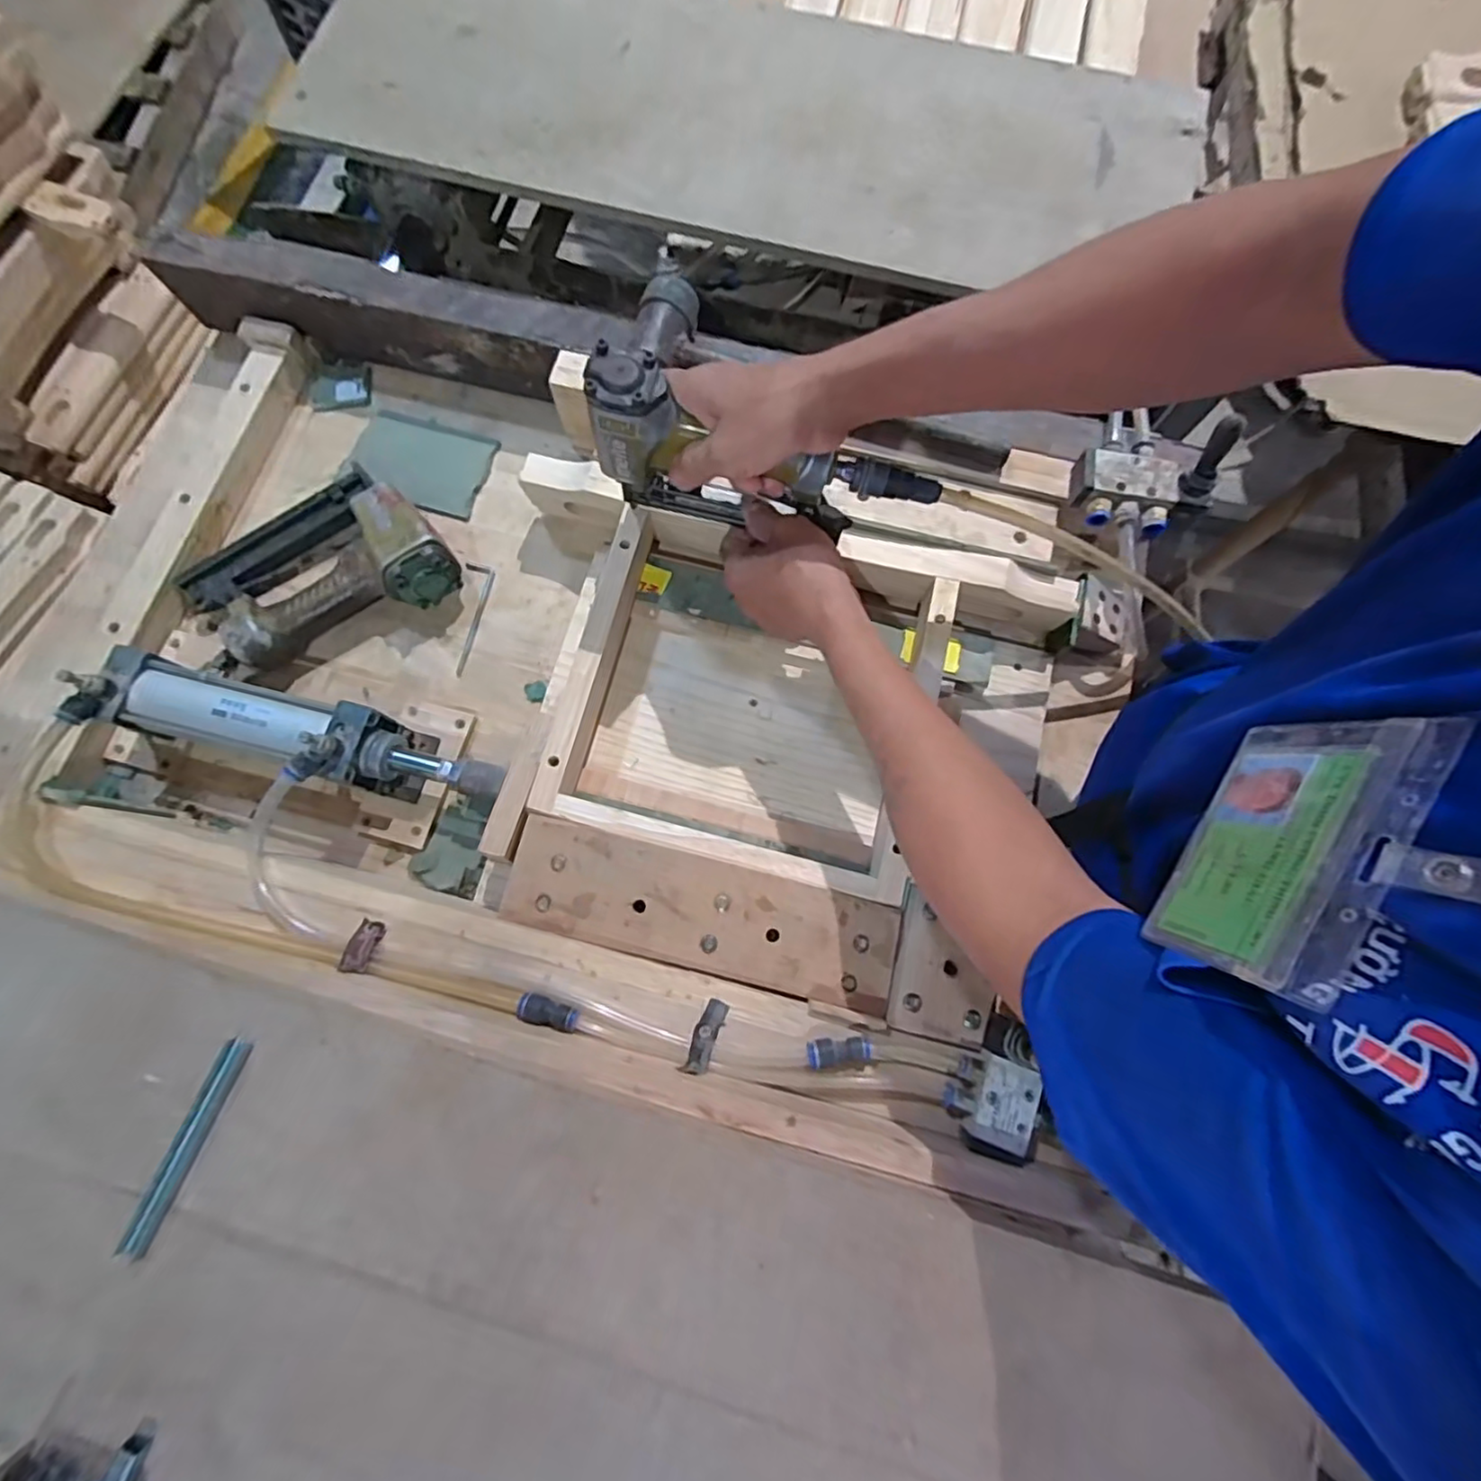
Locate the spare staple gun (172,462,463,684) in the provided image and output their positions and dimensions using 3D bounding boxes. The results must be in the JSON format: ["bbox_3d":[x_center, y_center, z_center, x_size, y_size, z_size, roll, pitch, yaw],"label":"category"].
[{"bbox_3d":[-0.379,-0.144,0.572,0.215,0.062,0.146,-36,79,-10],"label":"spare staple gun"}]

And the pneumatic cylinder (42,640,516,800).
[{"bbox_3d":[-0.345,-0.004,0.517,0.317,0.083,0.070,12,76,2],"label":"pneumatic cylinder"}]

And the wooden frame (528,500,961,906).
[{"bbox_3d":[0.010,-0.033,0.535,0.289,0.055,0.265,14,76,2],"label":"wooden frame"}]

